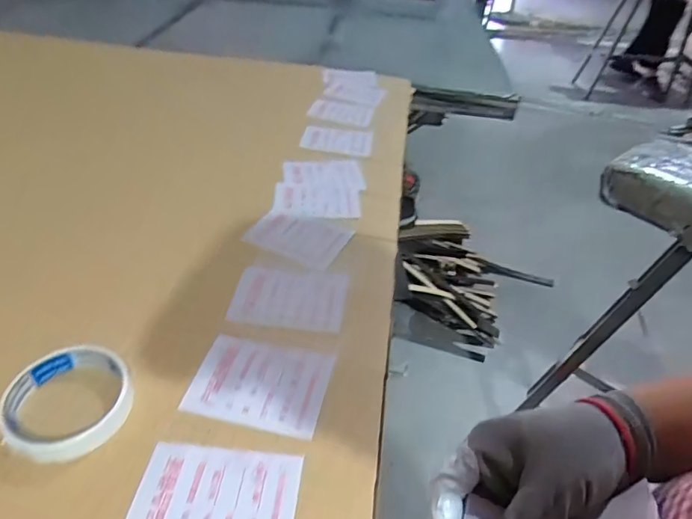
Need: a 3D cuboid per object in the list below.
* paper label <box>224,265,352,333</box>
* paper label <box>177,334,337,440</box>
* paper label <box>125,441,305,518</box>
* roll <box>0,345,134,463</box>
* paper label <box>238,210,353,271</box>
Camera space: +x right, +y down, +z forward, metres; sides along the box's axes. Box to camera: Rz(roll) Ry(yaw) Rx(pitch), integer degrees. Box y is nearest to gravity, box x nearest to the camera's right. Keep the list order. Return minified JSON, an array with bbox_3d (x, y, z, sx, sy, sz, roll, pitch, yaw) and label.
[{"bbox_3d":[-0.054,0.038,0.478,0.105,0.005,0.081,8,37,-2],"label":"paper label"},{"bbox_3d":[-0.069,0.100,0.396,0.104,0.005,0.078,11,41,7],"label":"paper label"},{"bbox_3d":[-0.086,0.160,0.318,0.104,0.005,0.075,5,41,1],"label":"paper label"},{"bbox_3d":[-0.206,0.107,0.365,0.085,0.024,0.091,3,41,-2],"label":"roll"},{"bbox_3d":[-0.056,-0.025,0.549,0.102,0.011,0.090,22,38,16],"label":"paper label"}]

